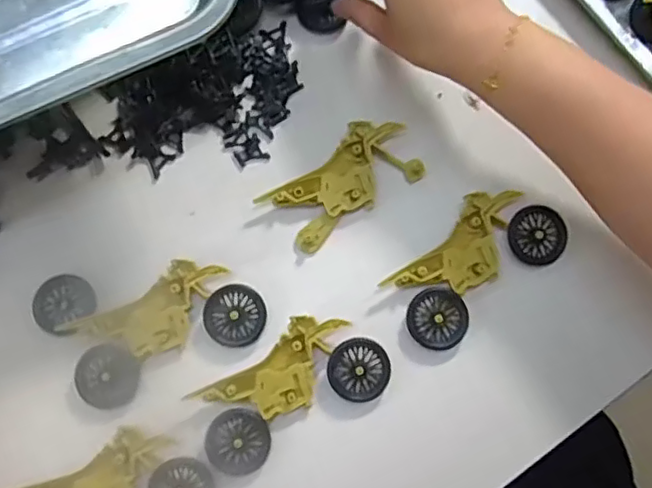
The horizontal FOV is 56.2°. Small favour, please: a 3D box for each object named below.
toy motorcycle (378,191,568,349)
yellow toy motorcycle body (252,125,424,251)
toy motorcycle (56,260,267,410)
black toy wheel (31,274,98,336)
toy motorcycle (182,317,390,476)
[{"bbox_3d":[0.094,0.011,0.388,0.116,0.015,0.060,-38,81,-7],"label":"toy motorcycle"},{"bbox_3d":[0.011,-0.039,0.403,0.101,0.019,0.047,-35,81,-6],"label":"yellow toy motorcycle body"},{"bbox_3d":[-0.100,0.051,0.372,0.117,0.013,0.058,-25,80,-4],"label":"toy motorcycle"},{"bbox_3d":[-0.166,0.037,0.387,0.038,0.004,0.037,0,79,1],"label":"black toy wheel"},{"bbox_3d":[-0.022,0.086,0.368,0.116,0.012,0.059,-30,80,-5],"label":"toy motorcycle"}]

